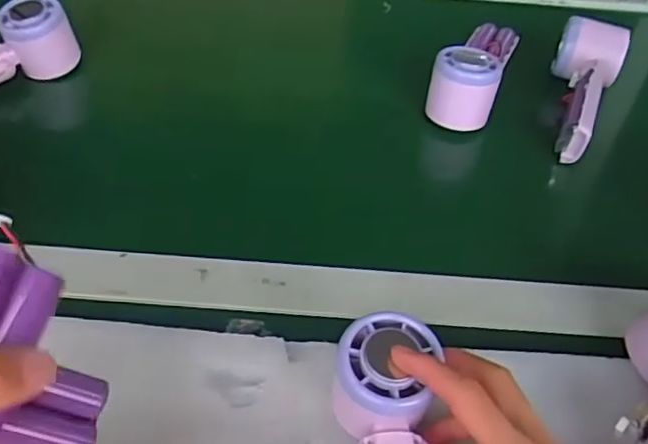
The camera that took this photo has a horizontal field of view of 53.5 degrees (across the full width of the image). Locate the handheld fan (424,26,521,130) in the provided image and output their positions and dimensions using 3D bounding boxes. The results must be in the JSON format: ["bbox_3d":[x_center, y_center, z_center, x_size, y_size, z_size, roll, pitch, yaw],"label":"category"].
[{"bbox_3d":[0.140,-0.147,0.593,0.055,0.068,0.157,19,50,12],"label":"handheld fan"}]

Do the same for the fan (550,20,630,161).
[{"bbox_3d":[0.225,-0.115,0.565,0.056,0.058,0.149,19,50,12],"label":"fan"}]

